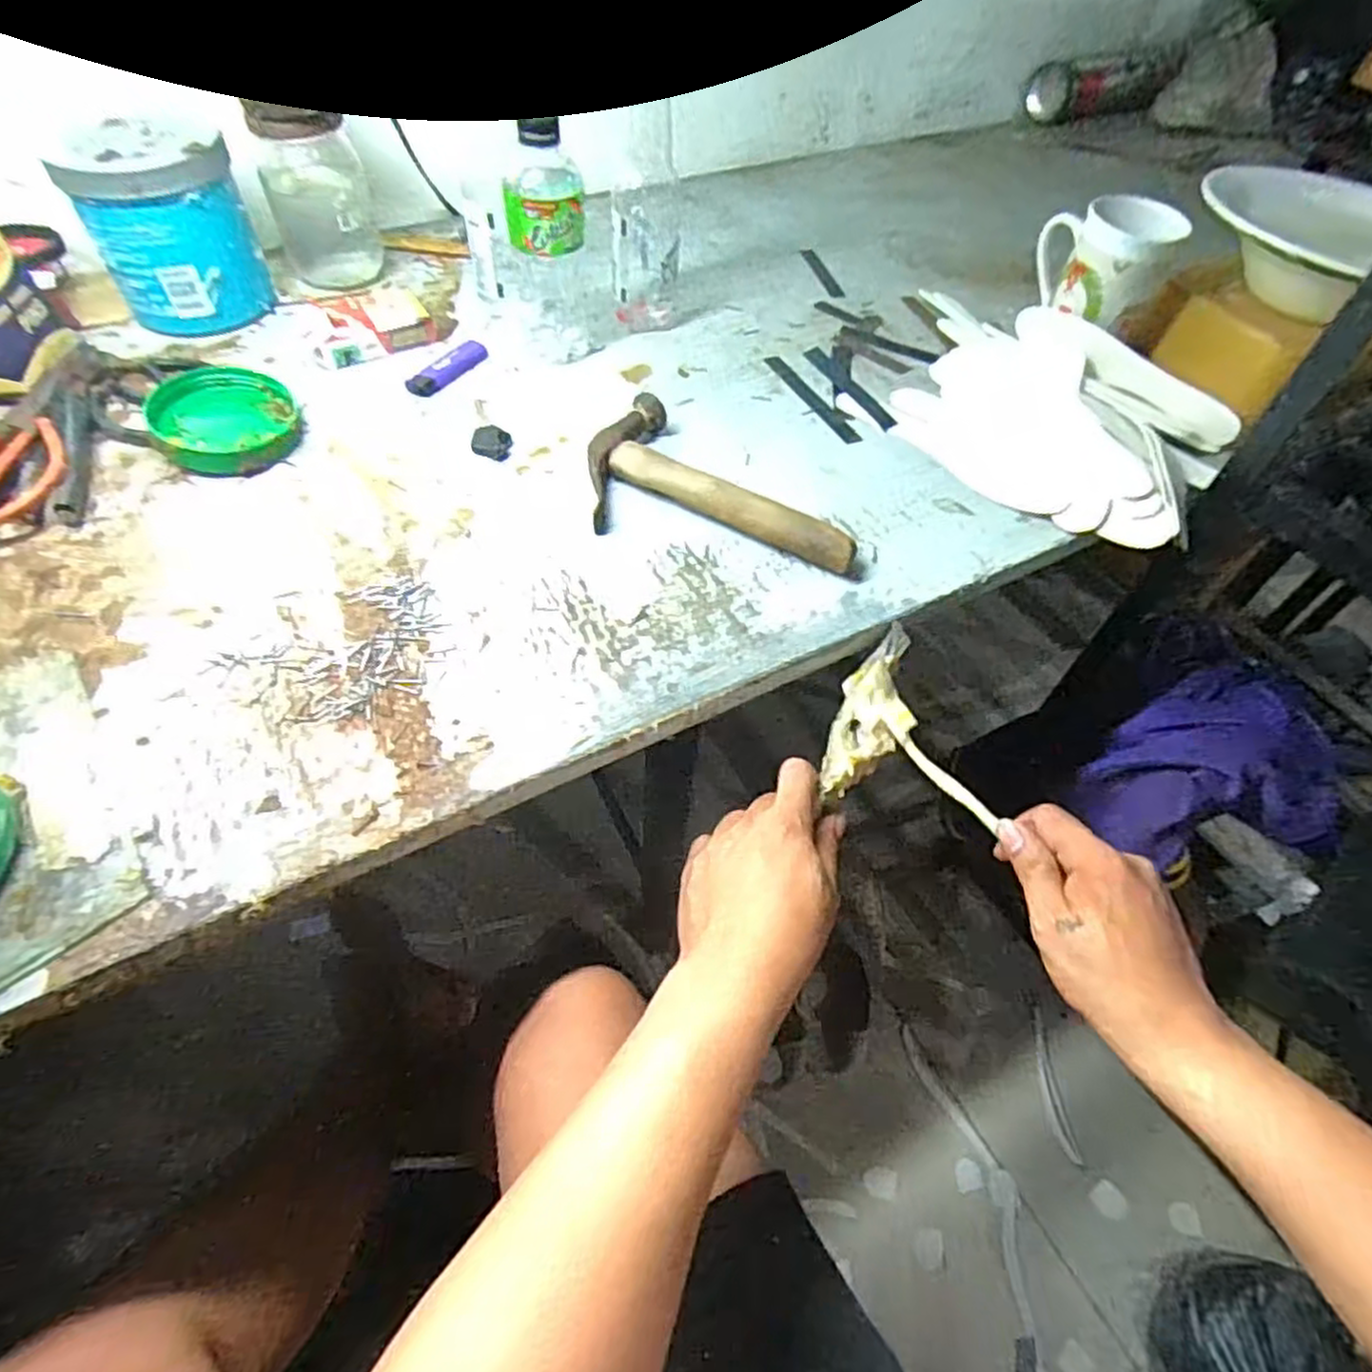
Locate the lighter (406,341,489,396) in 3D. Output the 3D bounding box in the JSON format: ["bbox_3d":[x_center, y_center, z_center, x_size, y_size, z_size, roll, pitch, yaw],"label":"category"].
[{"bbox_3d":[-0.195,-0.259,0.614,0.025,0.009,0.079,26,57,16],"label":"lighter"}]

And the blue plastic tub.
[{"bbox_3d":[-0.403,-0.357,0.595,0.112,0.124,0.101,-21,58,-17],"label":"blue plastic tub"}]

